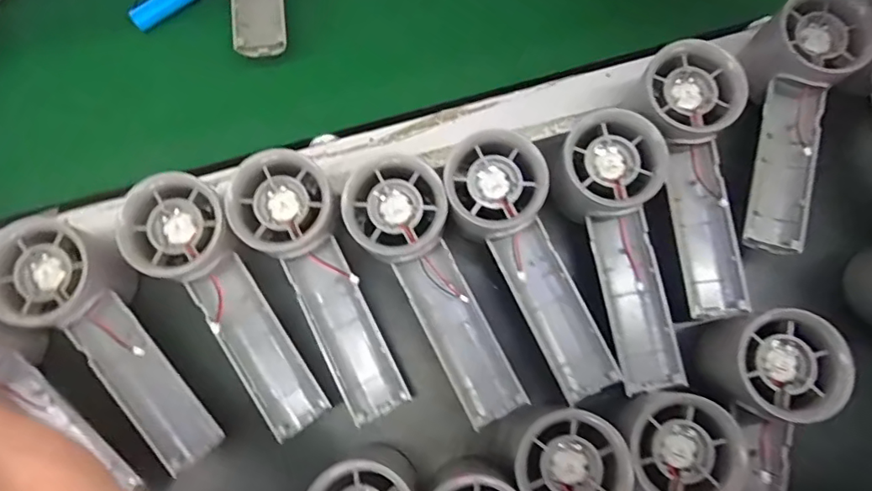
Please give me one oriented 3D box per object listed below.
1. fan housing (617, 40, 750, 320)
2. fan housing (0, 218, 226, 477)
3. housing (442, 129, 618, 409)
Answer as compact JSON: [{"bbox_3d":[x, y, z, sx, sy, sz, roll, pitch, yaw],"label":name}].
[{"bbox_3d":[0.150,-0.038,0.316,0.063,0.034,0.156,-8,92,-1],"label":"fan housing"},{"bbox_3d":[-0.183,0.056,0.303,0.056,0.039,0.157,-38,94,-7],"label":"fan housing"},{"bbox_3d":[0.055,0.010,0.309,0.056,0.028,0.157,-27,92,-5],"label":"housing"}]

